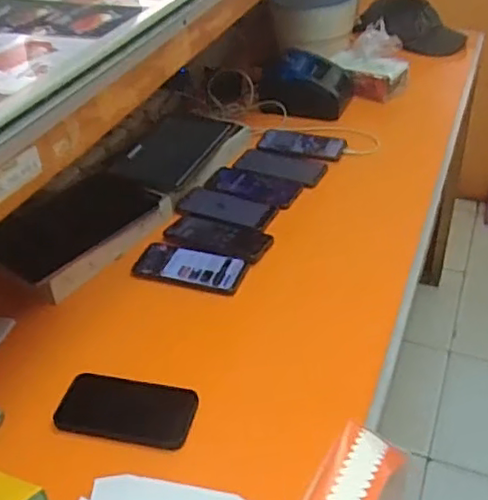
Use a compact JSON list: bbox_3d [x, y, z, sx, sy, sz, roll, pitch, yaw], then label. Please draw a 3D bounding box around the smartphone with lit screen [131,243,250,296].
[{"bbox_3d":[-0.083,0.027,0.975,0.173,0.012,0.080,10,39,17],"label":"smartphone with lit screen"}]

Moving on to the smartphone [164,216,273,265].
[{"bbox_3d":[-0.043,-0.021,1.035,0.177,0.004,0.085,12,40,20],"label":"smartphone"}]

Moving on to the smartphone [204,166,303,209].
[{"bbox_3d":[0.017,-0.118,1.156,0.179,0.004,0.087,16,41,24],"label":"smartphone"}]

